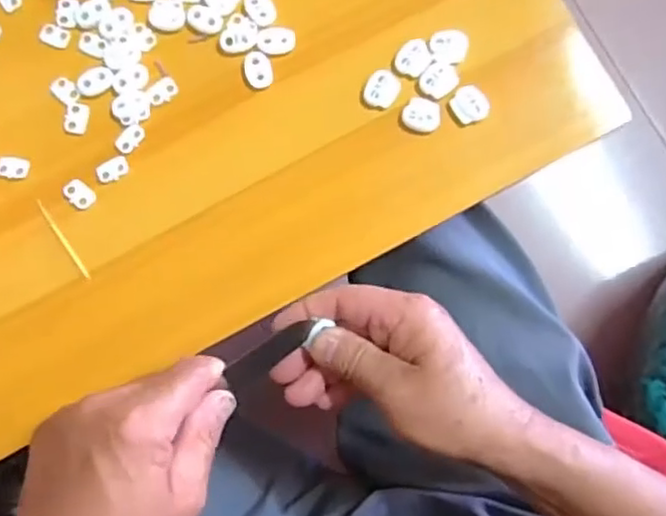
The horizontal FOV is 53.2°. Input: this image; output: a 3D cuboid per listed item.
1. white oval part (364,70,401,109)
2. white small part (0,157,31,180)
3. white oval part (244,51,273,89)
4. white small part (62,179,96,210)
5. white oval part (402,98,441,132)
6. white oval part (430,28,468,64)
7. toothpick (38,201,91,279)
[{"bbox_3d":[0.030,-0.103,0.405,0.020,0.004,0.023,31,85,4],"label":"white oval part"},{"bbox_3d":[-0.197,-0.056,0.408,0.020,0.004,0.014,6,84,2],"label":"white small part"},{"bbox_3d":[-0.046,-0.116,0.409,0.016,0.004,0.023,-16,83,-1],"label":"white oval part"},{"bbox_3d":[-0.155,-0.039,0.405,0.020,0.004,0.014,40,86,5],"label":"white small part"},{"bbox_3d":[0.054,-0.086,0.403,0.022,0.004,0.020,20,84,3],"label":"white oval part"},{"bbox_3d":[0.071,-0.130,0.406,0.022,0.004,0.020,19,84,3],"label":"white oval part"},{"bbox_3d":[-0.162,-0.011,0.398,0.004,0.004,0.056,-34,84,-3],"label":"toothpick"}]

